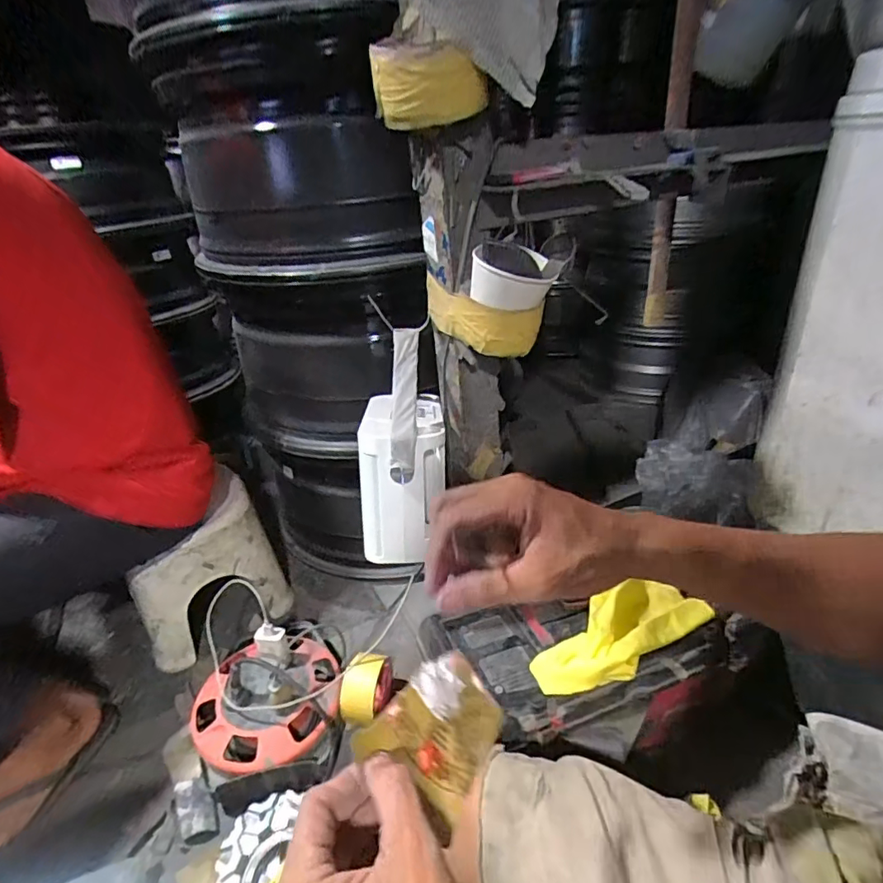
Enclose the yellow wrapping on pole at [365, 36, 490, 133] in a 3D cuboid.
[{"bbox_3d":[-0.011,-0.300,0.446,0.099,0.058,0.099,-5,30,-2],"label":"yellow wrapping on pole"}]

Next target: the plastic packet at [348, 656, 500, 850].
[{"bbox_3d":[-0.001,0.177,0.327,0.068,0.010,0.100,47,29,10],"label":"plastic packet"}]

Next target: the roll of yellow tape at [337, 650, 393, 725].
[{"bbox_3d":[-0.111,0.357,0.781,0.047,0.100,0.100,7,32,18],"label":"roll of yellow tape"}]

